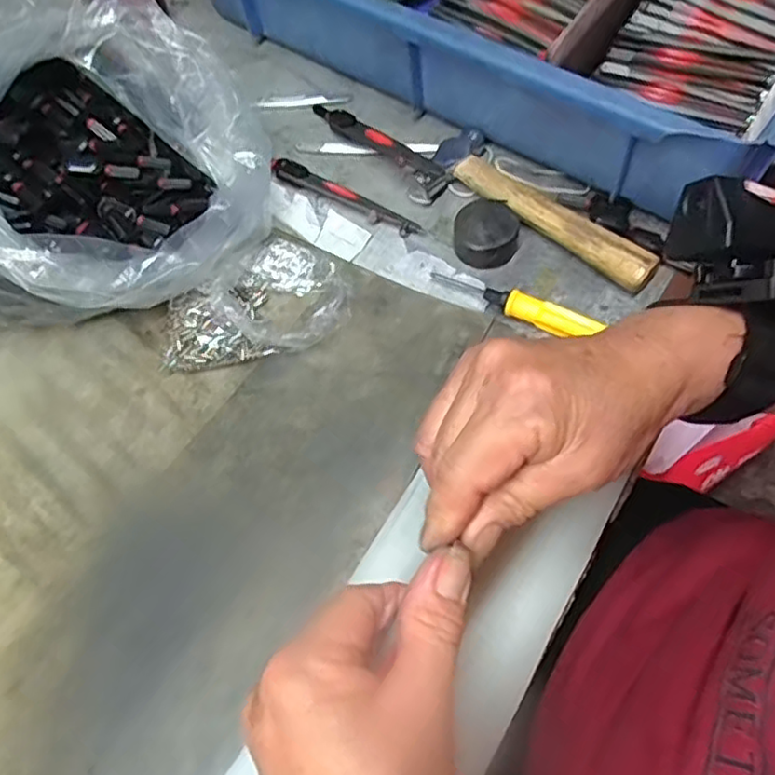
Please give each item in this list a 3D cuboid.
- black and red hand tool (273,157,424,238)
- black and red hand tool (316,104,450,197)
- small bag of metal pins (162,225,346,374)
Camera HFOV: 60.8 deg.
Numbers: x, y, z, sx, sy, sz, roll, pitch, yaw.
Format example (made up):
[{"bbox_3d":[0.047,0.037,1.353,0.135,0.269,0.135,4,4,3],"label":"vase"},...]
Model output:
[{"bbox_3d":[-0.028,-0.125,0.431,0.111,0.008,0.017,27,69,15],"label":"black and red hand tool"},{"bbox_3d":[-0.008,-0.164,0.437,0.017,0.028,0.126,-41,69,-15],"label":"black and red hand tool"},{"bbox_3d":[-0.076,-0.048,0.384,0.076,0.031,0.108,38,72,19],"label":"small bag of metal pins"}]

